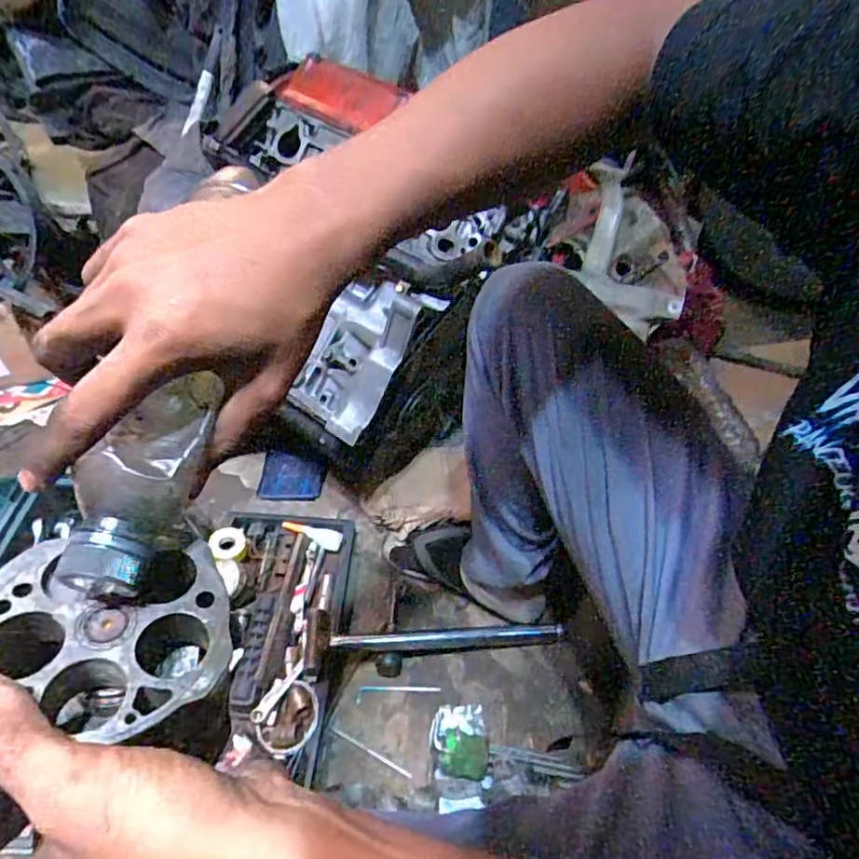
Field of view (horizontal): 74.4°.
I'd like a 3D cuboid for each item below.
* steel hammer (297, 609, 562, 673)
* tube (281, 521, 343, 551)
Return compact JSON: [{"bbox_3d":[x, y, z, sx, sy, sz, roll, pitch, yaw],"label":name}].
[{"bbox_3d":[0.011,0.289,0.777,0.362,0.031,0.079,-1,48,-2],"label":"steel hammer"},{"bbox_3d":[-0.190,0.169,0.906,0.097,0.011,0.030,8,48,5],"label":"tube"}]

